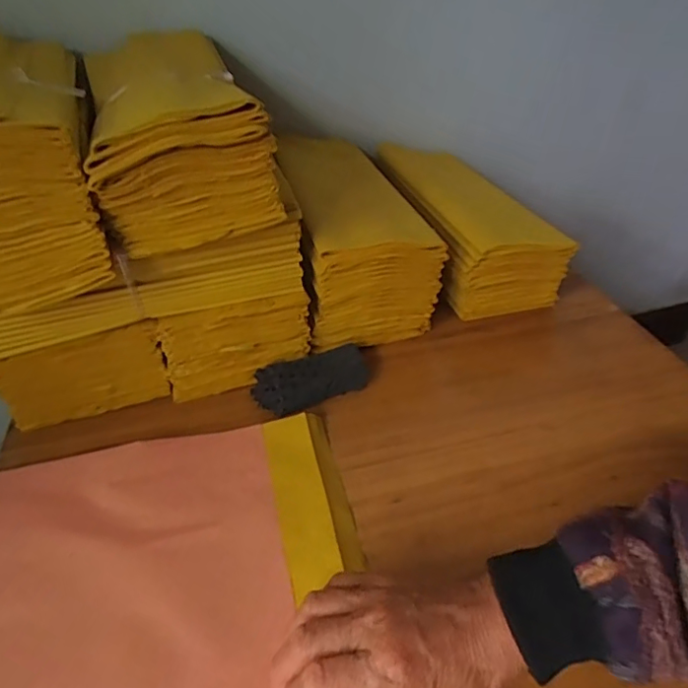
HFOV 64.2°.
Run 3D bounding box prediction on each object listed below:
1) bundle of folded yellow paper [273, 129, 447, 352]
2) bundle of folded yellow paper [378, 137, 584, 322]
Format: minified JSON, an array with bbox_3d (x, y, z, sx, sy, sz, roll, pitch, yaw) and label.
[{"bbox_3d":[0.001,-0.138,0.679,0.141,0.146,0.300,-9,38,-11],"label":"bundle of folded yellow paper"},{"bbox_3d":[0.155,-0.162,0.733,0.131,0.112,0.314,-10,39,-12],"label":"bundle of folded yellow paper"}]

